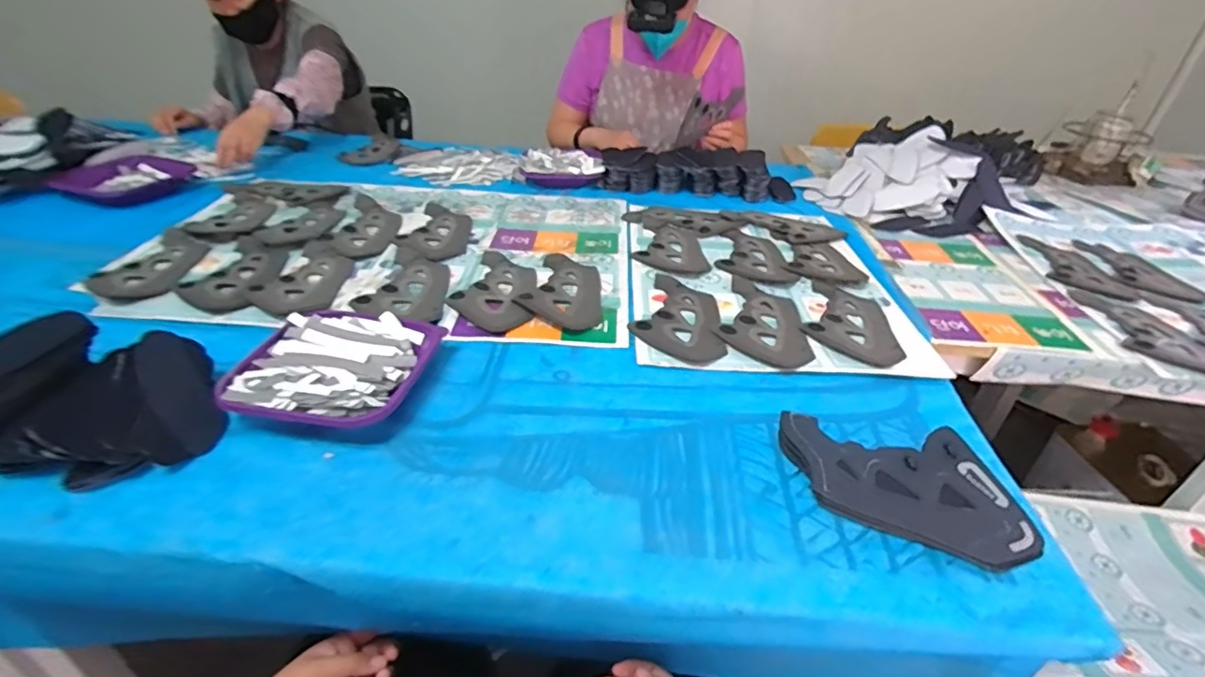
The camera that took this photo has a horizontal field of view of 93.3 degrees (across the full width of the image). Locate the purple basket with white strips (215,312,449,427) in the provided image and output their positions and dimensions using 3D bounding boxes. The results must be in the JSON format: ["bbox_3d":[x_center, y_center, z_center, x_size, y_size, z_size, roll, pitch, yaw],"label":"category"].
[{"bbox_3d":[-0.276,0.032,0.600,0.174,0.044,0.176,8,35,7],"label":"purple basket with white strips"}]

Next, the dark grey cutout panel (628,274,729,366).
[{"bbox_3d":[0.104,-0.034,0.795,0.119,0.007,0.219,5,32,1],"label":"dark grey cutout panel"}]

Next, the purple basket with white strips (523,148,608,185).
[{"bbox_3d":[-0.085,-0.362,1.194,0.169,0.053,0.131,1,35,-4],"label":"purple basket with white strips"}]

